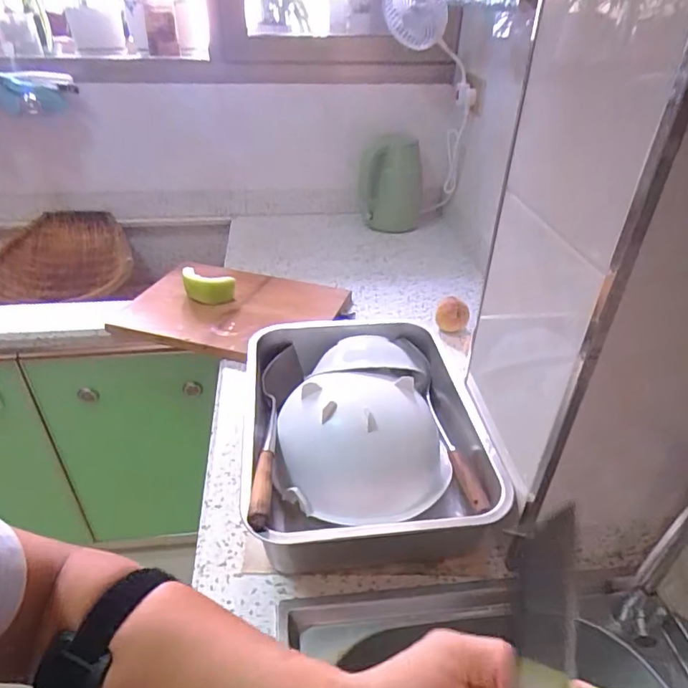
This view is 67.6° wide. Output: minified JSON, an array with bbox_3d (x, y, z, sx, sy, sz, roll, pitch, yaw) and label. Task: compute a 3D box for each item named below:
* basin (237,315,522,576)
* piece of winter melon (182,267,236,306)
[{"bbox_3d":[0.014,0.103,0.696,0.311,0.128,0.397,-4,35,-5],"label":"basin"},{"bbox_3d":[-0.263,-0.107,0.999,0.104,0.058,0.043,7,36,9],"label":"piece of winter melon"}]

